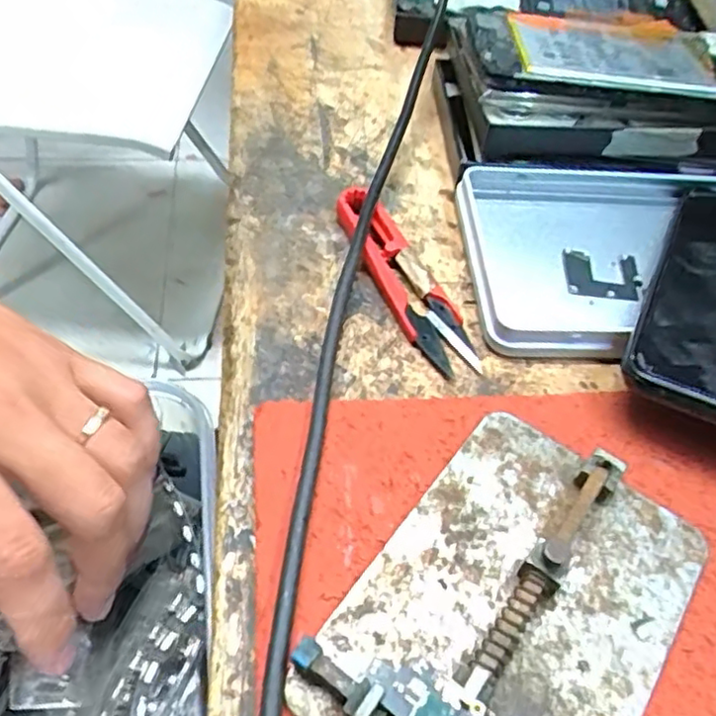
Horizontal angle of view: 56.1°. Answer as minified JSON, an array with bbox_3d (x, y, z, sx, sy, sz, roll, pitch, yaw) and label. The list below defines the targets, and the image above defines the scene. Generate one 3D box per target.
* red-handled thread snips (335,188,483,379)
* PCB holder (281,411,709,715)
[{"bbox_3d":[0.019,-0.035,0.274,0.023,0.014,0.097,-18,55,-18],"label":"red-handled thread snips"},{"bbox_3d":[0.044,0.070,0.187,0.079,0.019,0.115,32,56,20],"label":"PCB holder"}]

